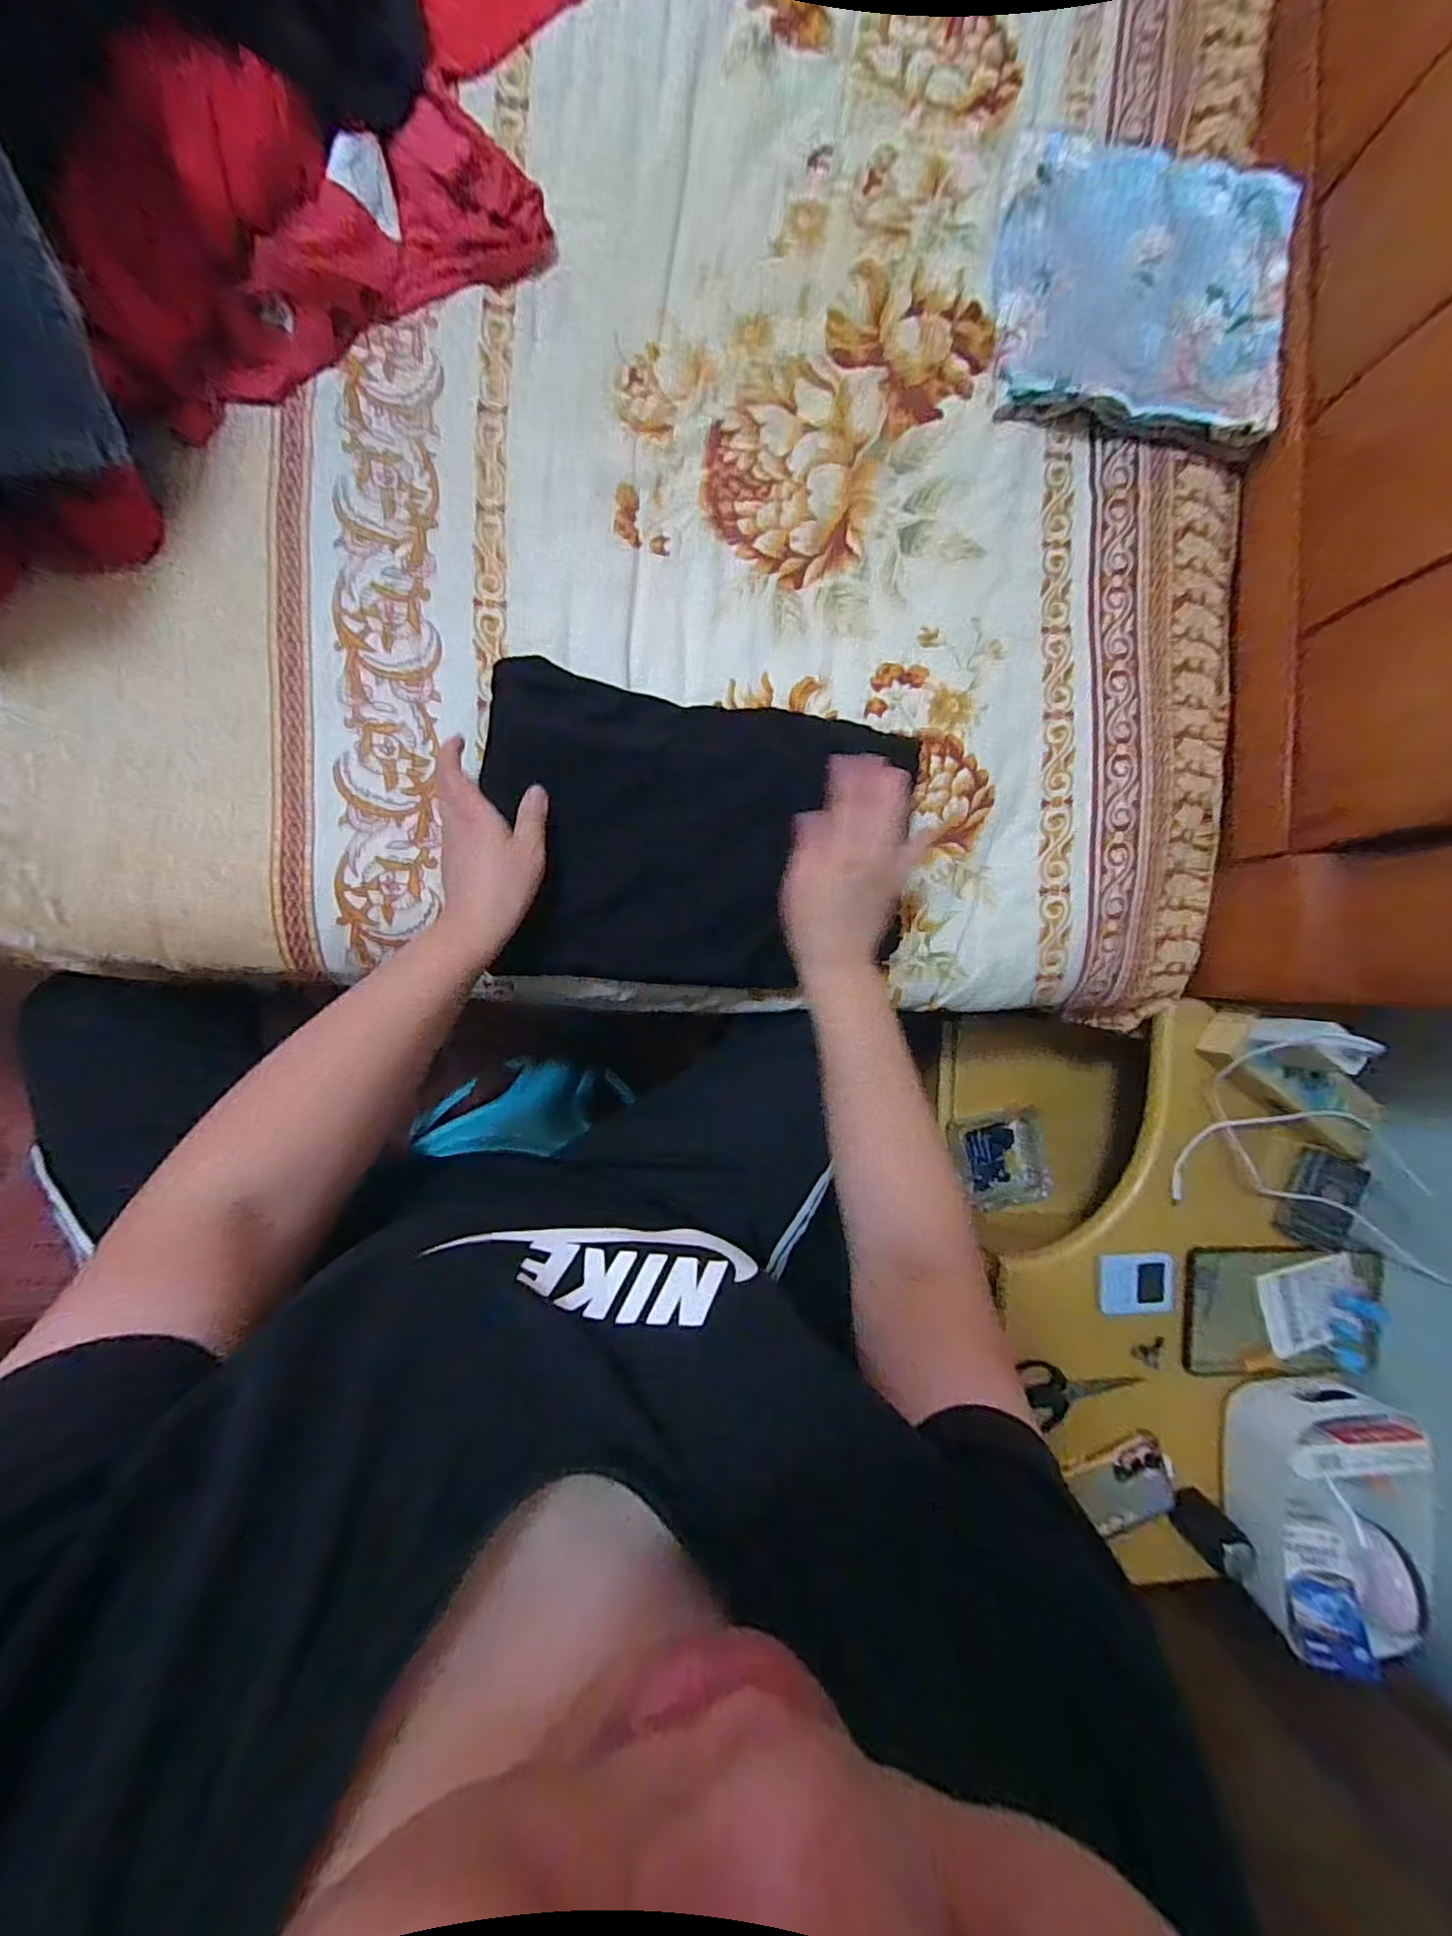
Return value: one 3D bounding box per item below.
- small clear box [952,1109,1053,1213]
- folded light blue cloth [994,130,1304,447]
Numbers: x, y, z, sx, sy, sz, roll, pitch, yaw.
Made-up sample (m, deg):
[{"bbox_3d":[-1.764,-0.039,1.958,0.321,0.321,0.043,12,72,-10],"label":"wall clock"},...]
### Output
[{"bbox_3d":[0.316,0.219,0.713,0.101,0.035,0.106,-11,91,-7],"label":"small clear box"},{"bbox_3d":[0.338,-0.547,0.502,0.235,0.028,0.210,6,94,-2],"label":"folded light blue cloth"}]

